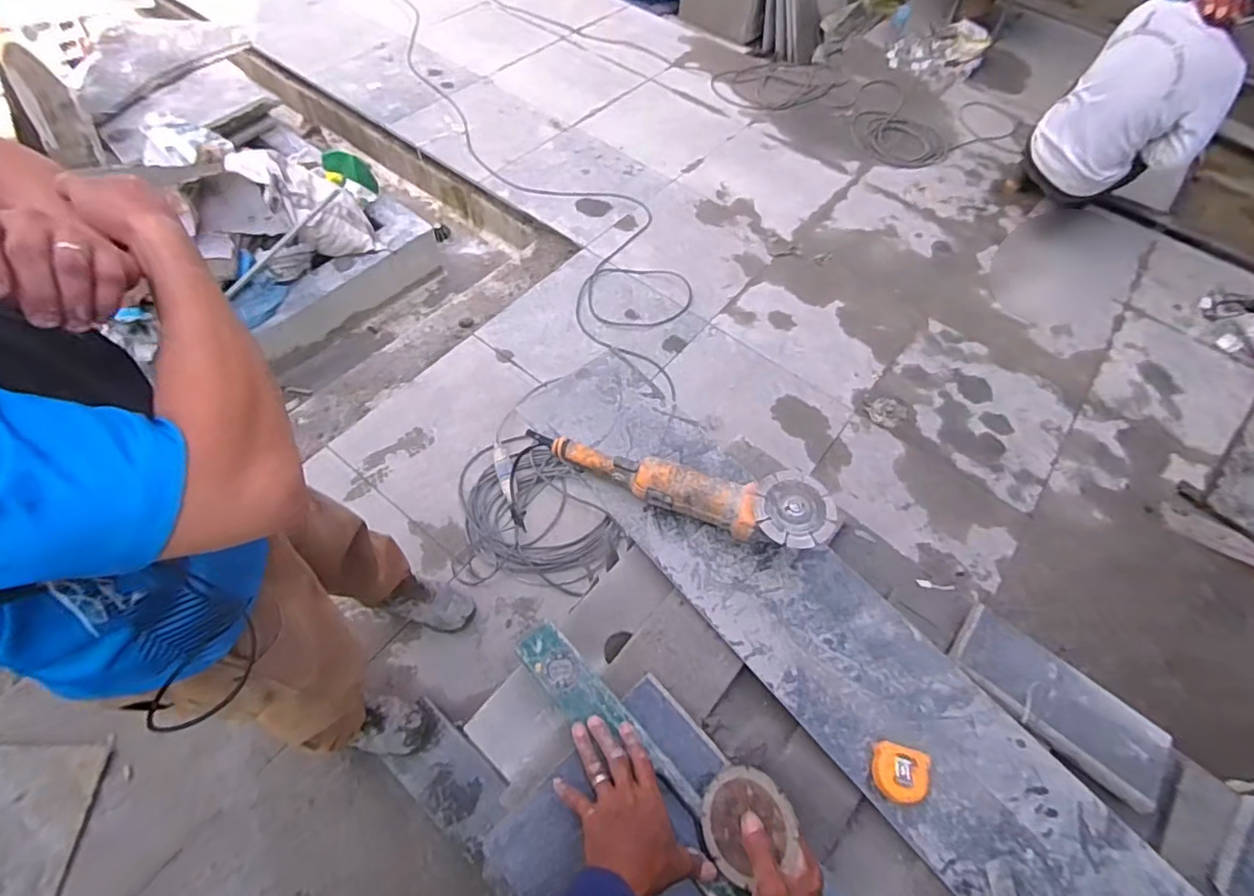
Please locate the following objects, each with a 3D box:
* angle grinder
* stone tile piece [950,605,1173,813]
[{"bbox_3d":[0.082,0.047,0.806,0.402,0.083,0.097,21,60,8],"label":"angle grinder"},{"bbox_3d":[0.569,0.333,0.755,0.272,0.017,0.115,37,64,17],"label":"stone tile piece"}]

